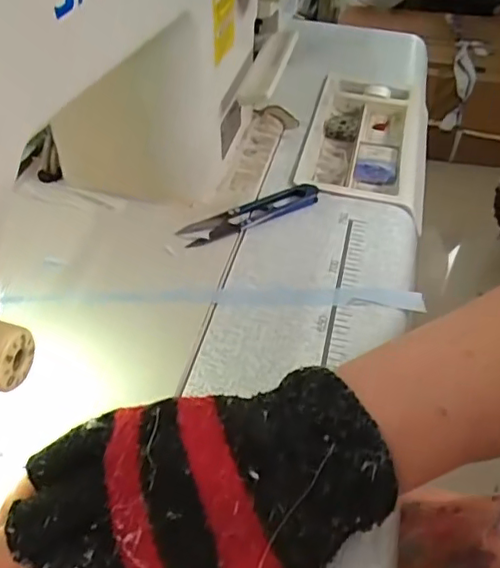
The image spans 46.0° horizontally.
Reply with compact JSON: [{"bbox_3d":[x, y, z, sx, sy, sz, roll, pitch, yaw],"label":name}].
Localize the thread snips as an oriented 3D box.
[{"bbox_3d":[0.001,-0.050,0.409,0.104,0.010,0.023,-20,49,-21],"label":"thread snips"}]

